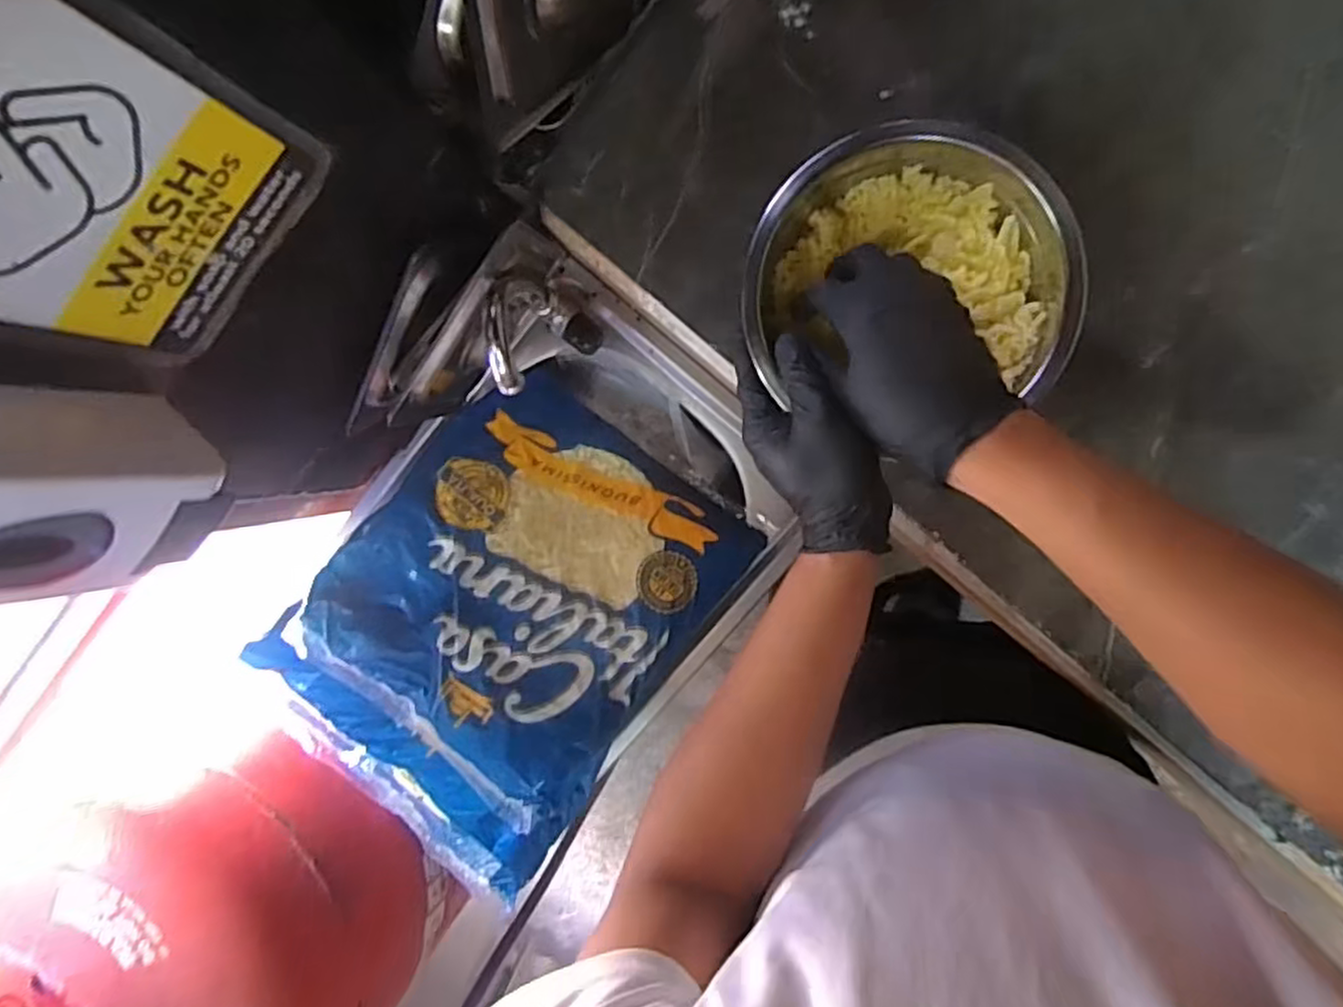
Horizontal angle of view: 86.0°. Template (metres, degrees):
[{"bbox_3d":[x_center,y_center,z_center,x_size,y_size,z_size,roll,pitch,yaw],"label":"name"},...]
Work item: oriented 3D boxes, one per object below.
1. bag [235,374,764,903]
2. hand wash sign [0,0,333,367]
[{"bbox_3d":[-0.138,0.095,0.651,0.300,0.101,0.414,34,77,4],"label":"bag"},{"bbox_3d":[-0.230,-0.123,0.297,0.013,0.189,0.137,40,99,2],"label":"hand wash sign"}]

